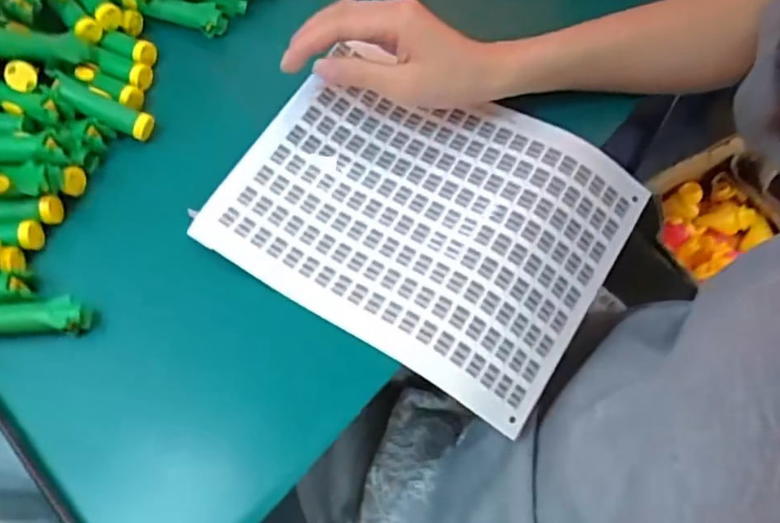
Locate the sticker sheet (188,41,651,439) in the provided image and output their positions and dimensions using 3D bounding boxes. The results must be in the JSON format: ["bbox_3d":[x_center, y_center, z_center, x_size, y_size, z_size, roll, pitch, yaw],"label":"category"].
[{"bbox_3d":[0.025,-0.033,0.429,0.256,0.032,0.200,29,70,8],"label":"sticker sheet"}]

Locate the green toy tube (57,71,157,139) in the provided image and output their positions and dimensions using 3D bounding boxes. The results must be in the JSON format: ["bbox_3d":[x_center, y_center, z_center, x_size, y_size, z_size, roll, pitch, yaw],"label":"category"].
[{"bbox_3d":[-0.209,-0.112,0.439,0.072,0.015,0.019,25,68,-8],"label":"green toy tube"}]

